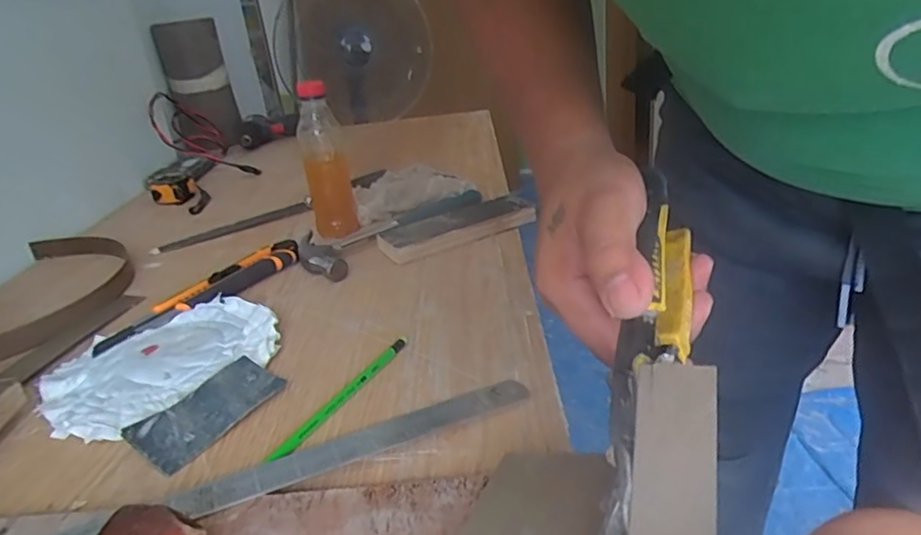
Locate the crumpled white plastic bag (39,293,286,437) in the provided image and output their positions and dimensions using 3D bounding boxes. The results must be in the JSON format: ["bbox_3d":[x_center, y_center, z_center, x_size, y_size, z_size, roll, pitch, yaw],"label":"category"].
[{"bbox_3d":[-0.242,0.074,0.485,0.169,0.018,0.139,-26,30,-37],"label":"crumpled white plastic bag"}]

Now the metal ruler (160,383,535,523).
[{"bbox_3d":[-0.060,0.107,0.371,0.219,0.008,0.031,-17,26,-20],"label":"metal ruler"}]

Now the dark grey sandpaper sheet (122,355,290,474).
[{"bbox_3d":[-0.177,0.099,0.418,0.053,0.013,0.100,7,28,28],"label":"dark grey sandpaper sheet"}]

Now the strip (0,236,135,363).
[{"bbox_3d":[-0.430,0.013,0.651,0.130,0.026,0.287,-13,26,-14],"label":"strip"}]

